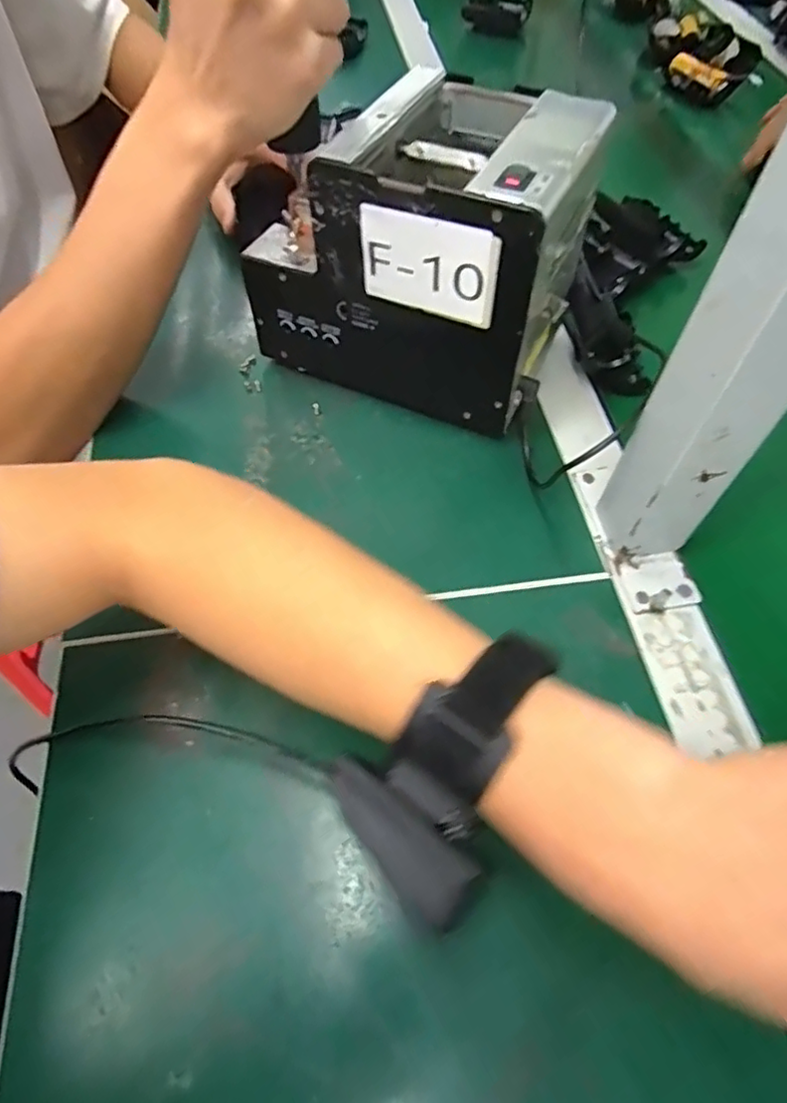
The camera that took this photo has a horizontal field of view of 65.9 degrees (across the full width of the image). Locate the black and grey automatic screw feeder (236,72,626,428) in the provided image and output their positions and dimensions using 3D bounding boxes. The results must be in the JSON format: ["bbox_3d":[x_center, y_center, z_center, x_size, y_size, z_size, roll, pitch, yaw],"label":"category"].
[{"bbox_3d":[0.016,-0.188,0.382,0.181,0.150,0.127,20,58,13],"label":"black and grey automatic screw feeder"}]

